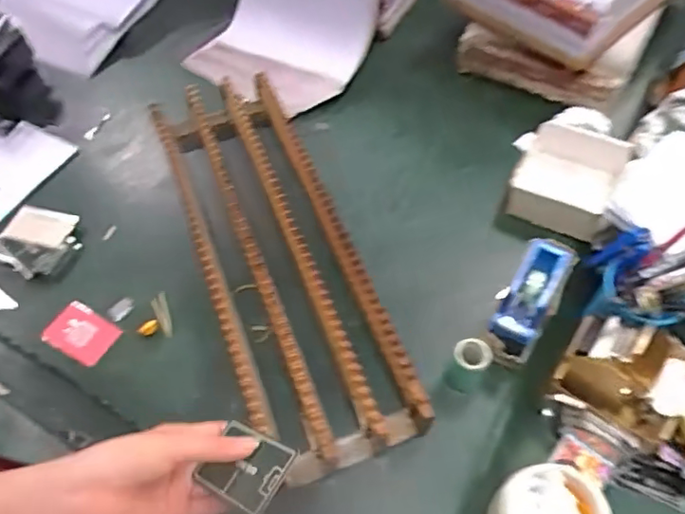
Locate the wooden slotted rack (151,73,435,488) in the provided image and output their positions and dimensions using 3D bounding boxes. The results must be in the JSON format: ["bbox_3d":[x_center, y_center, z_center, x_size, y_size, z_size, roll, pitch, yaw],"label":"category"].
[{"bbox_3d":[-0.099,-0.023,0.737,0.181,0.077,0.588,-20,58,-11],"label":"wooden slotted rack"}]

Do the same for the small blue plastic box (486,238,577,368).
[{"bbox_3d":[0.214,0.051,0.662,0.063,0.063,0.142,26,65,19],"label":"small blue plastic box"}]

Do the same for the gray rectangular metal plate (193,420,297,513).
[{"bbox_3d":[-0.068,0.149,0.408,0.068,0.009,0.049,10,65,40],"label":"gray rectangular metal plate"}]

